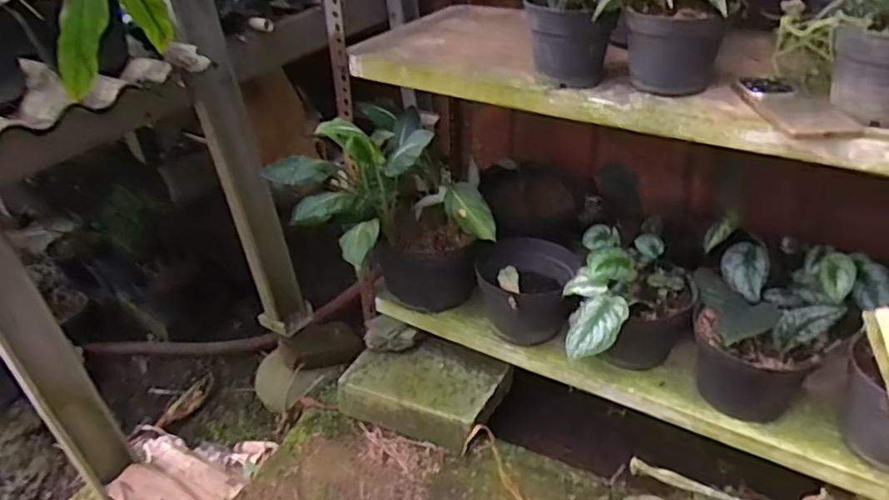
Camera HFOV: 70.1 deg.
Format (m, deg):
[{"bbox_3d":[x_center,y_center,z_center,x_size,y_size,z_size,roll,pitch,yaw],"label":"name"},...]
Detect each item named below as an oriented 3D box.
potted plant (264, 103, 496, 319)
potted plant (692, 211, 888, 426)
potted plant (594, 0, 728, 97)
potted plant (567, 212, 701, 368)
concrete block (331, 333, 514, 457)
[{"bbox_3d":[-0.084,-0.038,1.043,0.307,0.364,0.233,-17,34,-19],"label":"potted plant"},{"bbox_3d":[0.483,0.105,0.956,0.224,0.211,0.218,-3,32,2],"label":"potted plant"},{"bbox_3d":[0.256,-0.274,0.749,0.157,0.172,0.163,3,33,12],"label":"potted plant"},{"bbox_3d":[0.274,0.113,0.945,0.169,0.233,0.291,8,34,19],"label":"potted plant"},{"bbox_3d":[-0.032,0.252,1.161,0.283,0.087,0.195,13,38,24],"label":"concrete block"}]

